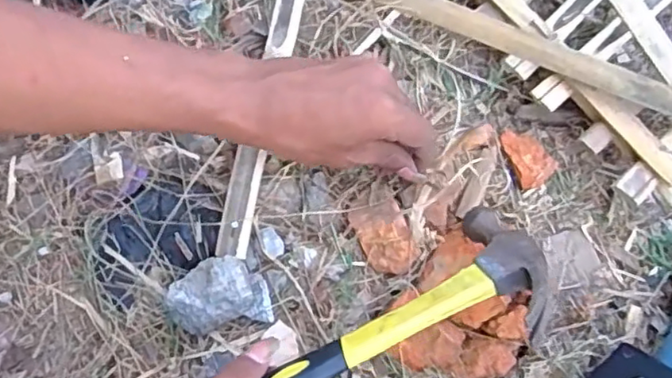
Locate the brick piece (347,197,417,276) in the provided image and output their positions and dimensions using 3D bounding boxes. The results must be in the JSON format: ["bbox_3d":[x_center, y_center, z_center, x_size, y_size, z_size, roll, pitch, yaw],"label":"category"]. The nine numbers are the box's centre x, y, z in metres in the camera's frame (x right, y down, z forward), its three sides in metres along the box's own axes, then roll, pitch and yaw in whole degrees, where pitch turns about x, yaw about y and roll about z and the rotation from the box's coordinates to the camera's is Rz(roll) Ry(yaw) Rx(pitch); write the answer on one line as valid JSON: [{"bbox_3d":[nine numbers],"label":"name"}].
[{"bbox_3d":[0.033,0.032,0.425,0.037,0.014,0.057,-22,89,11],"label":"brick piece"}]

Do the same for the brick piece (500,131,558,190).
[{"bbox_3d":[0.141,-0.025,0.447,0.032,0.015,0.045,-25,81,-5],"label":"brick piece"}]

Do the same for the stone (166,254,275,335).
[{"bbox_3d":[-0.078,0.069,0.405,0.063,0.025,0.046,-11,80,-3],"label":"stone"}]

